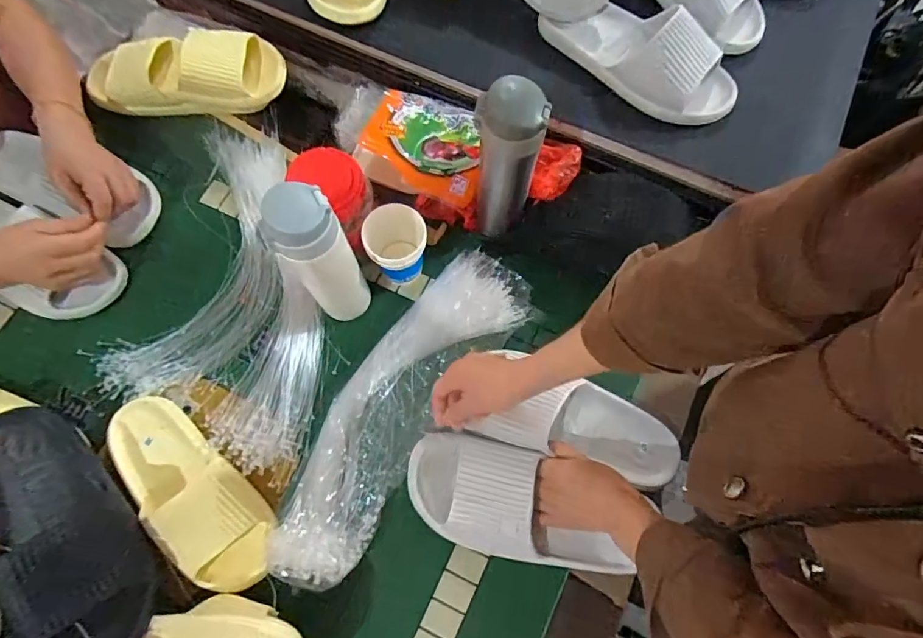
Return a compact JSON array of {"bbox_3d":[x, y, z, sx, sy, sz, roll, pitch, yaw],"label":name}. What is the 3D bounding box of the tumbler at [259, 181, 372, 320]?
[{"bbox_3d":[-0.146,-0.058,0.515,0.065,0.237,0.058,-34,77,-11],"label":"tumbler"}]

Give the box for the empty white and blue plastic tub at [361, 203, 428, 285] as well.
[{"bbox_3d":[-0.078,-0.083,0.592,0.071,0.093,0.072,0,73,-1],"label":"empty white and blue plastic tub"}]

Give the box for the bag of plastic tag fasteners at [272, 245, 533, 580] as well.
[{"bbox_3d":[-0.069,0.094,0.558,0.125,0.054,0.408,34,75,9],"label":"bag of plastic tag fasteners"}]

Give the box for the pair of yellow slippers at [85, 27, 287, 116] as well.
[{"bbox_3d":[-0.384,-0.334,0.664,0.277,0.094,0.086,1,73,-1],"label":"pair of yellow slippers"}]

